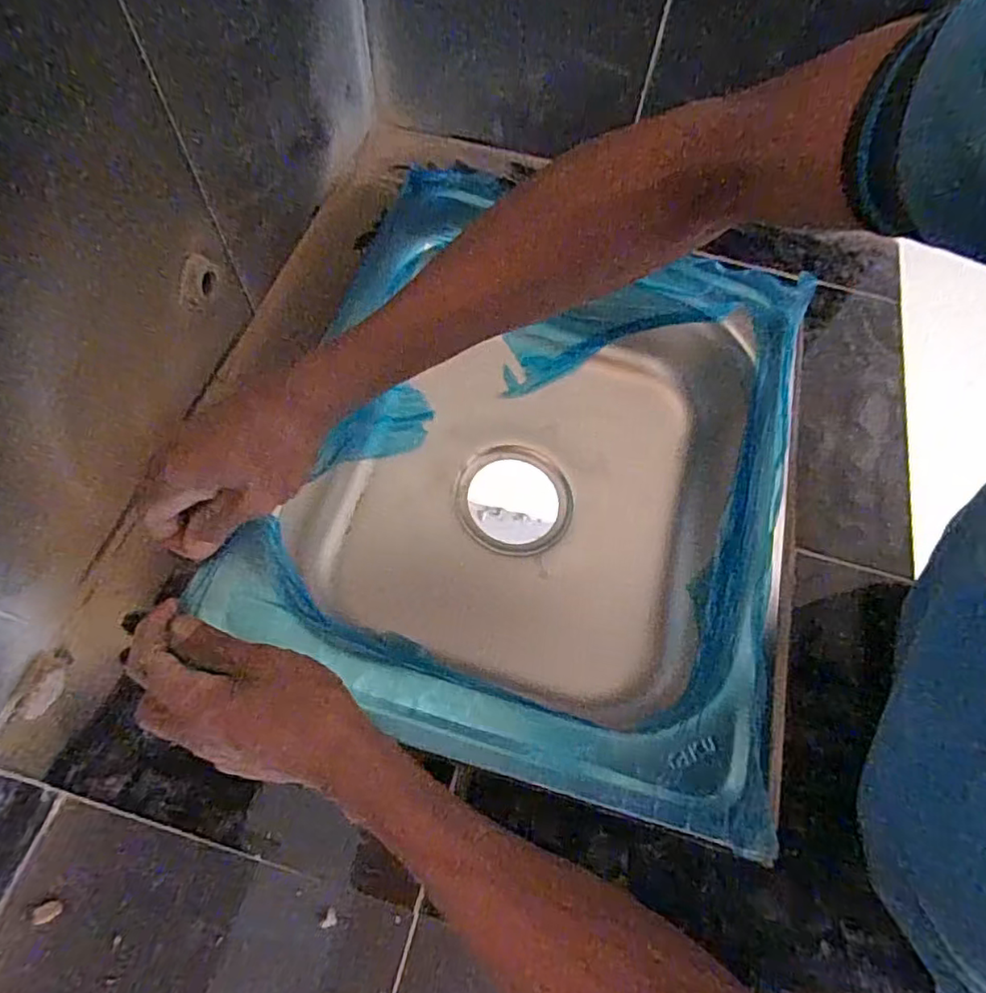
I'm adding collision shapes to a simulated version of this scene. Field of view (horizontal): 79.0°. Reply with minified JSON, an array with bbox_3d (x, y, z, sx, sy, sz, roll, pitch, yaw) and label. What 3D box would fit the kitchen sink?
[{"bbox_3d":[0.046,-0.016,0.520,0.385,0.162,0.470,15,65,5],"label":"kitchen sink"}]

